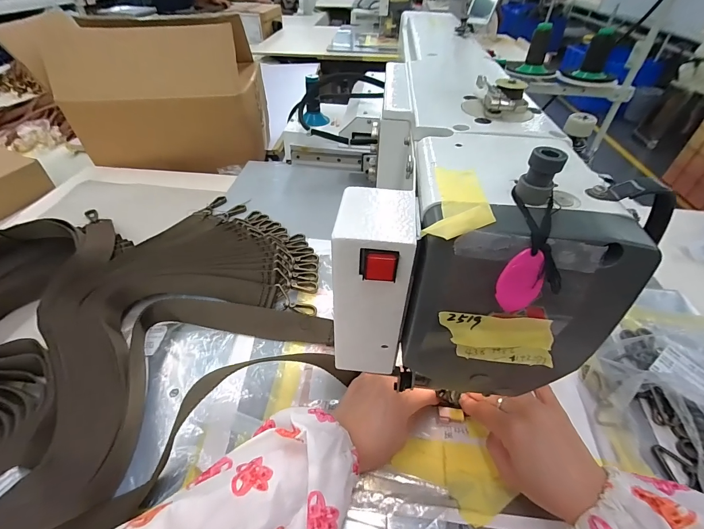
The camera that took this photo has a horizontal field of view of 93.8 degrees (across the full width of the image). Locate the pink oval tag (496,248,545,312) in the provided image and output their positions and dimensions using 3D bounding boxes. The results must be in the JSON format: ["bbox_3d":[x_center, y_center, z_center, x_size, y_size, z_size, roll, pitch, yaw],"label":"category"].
[{"bbox_3d":[0.082,0.009,0.160,0.018,0.033,0.004,18,25,22],"label":"pink oval tag"}]

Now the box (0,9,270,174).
[{"bbox_3d":[-0.412,-0.398,0.738,0.410,0.240,0.255,1,44,-1],"label":"box"}]

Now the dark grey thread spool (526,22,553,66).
[{"bbox_3d":[0.427,-0.500,0.750,0.040,0.078,0.042,17,46,16],"label":"dark grey thread spool"}]

